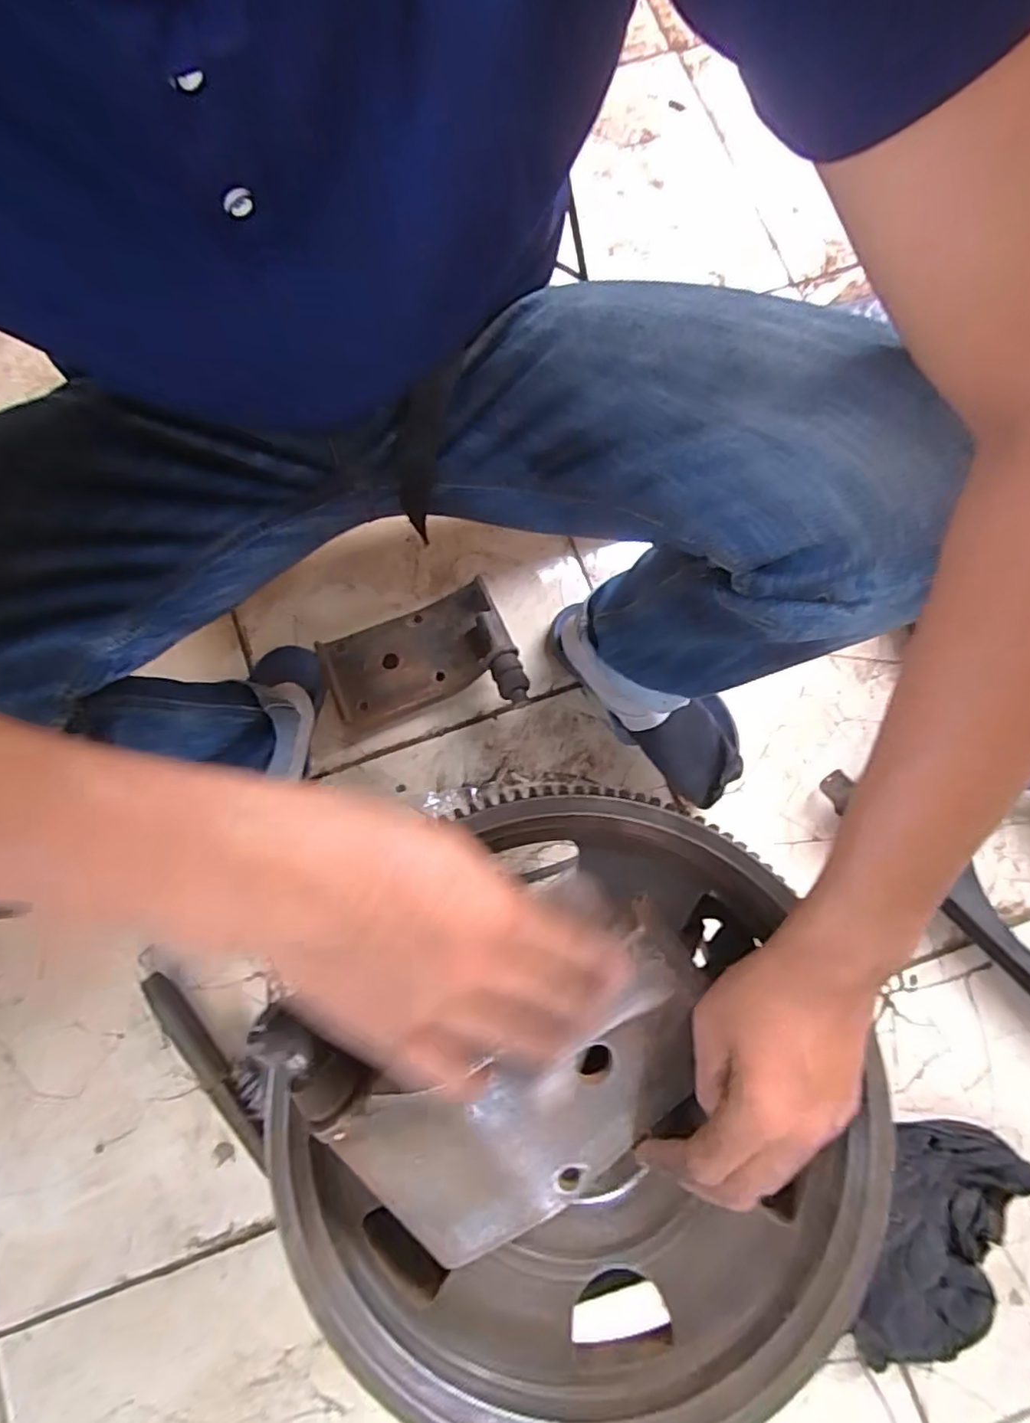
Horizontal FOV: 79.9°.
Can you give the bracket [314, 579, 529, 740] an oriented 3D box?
[{"bbox_3d":[-0.104,-0.045,0.682,0.204,0.056,0.148,-23,79,-5],"label":"bracket"}]

